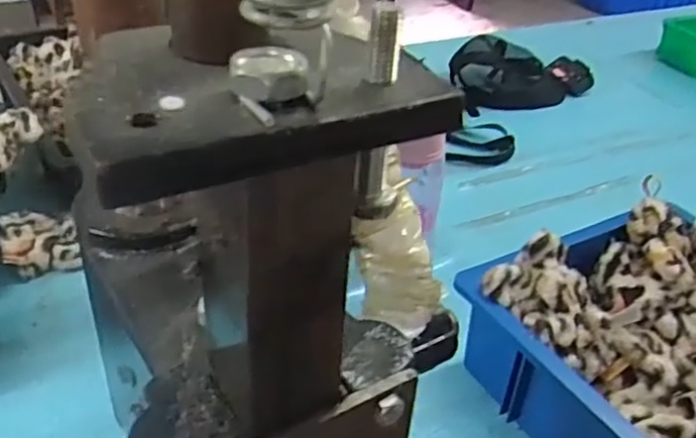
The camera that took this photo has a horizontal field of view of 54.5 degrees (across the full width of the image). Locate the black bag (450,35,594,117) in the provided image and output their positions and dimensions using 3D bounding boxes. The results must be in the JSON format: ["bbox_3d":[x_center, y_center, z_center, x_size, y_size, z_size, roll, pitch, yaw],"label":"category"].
[{"bbox_3d":[0.330,-0.290,1.323,0.325,0.076,0.174,-20,42,-32],"label":"black bag"}]

